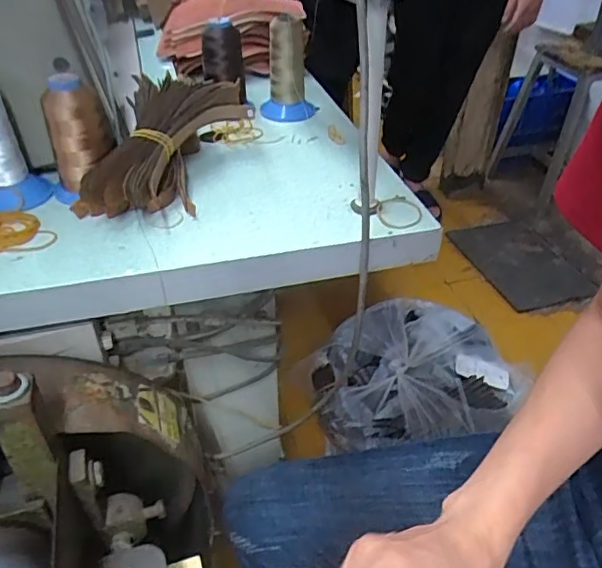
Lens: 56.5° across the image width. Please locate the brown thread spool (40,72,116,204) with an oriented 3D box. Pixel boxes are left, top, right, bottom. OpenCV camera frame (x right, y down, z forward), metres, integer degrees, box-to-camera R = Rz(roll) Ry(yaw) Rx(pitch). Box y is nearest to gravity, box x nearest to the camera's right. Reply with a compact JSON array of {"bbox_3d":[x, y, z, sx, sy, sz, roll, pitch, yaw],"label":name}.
[{"bbox_3d":[-0.219,-0.140,0.547,0.061,0.108,0.062,-6,39,-10],"label":"brown thread spool"}]

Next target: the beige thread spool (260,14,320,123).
[{"bbox_3d":[-0.011,-0.270,0.713,0.066,0.126,0.067,1,38,-1],"label":"beige thread spool"}]

